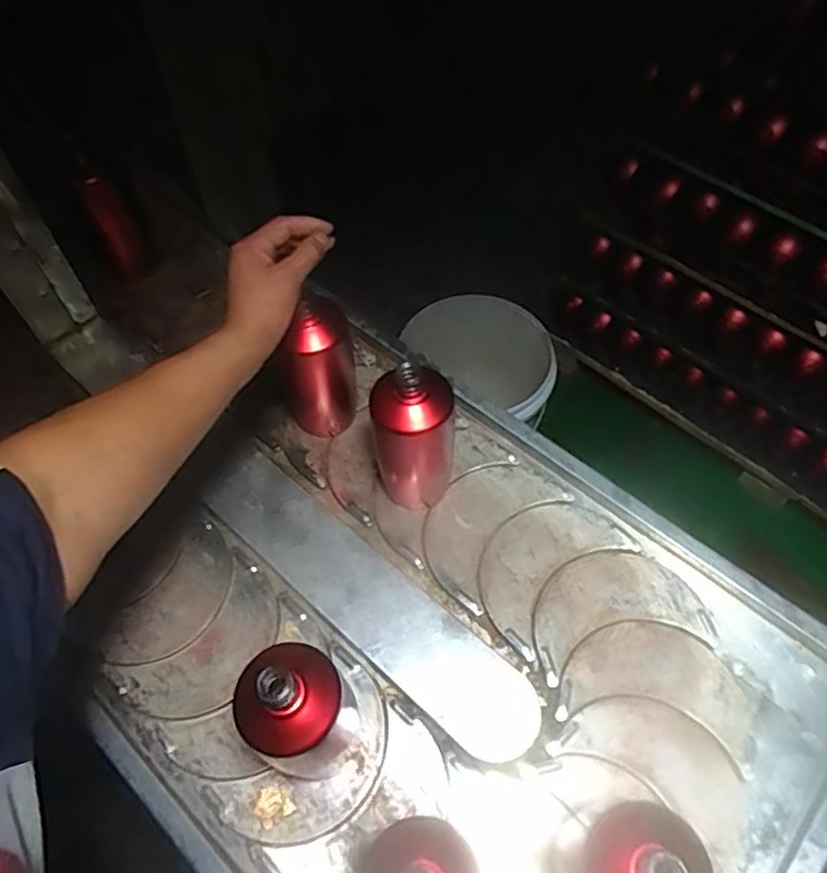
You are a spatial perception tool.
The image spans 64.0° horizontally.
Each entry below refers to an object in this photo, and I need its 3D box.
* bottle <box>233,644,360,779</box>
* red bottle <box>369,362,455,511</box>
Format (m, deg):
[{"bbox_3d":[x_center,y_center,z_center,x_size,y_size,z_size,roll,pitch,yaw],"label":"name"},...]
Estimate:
[{"bbox_3d":[-0.090,0.228,0.538,0.071,0.202,0.074,7,56,6],"label":"bottle"},{"bbox_3d":[0.001,-0.005,0.681,0.080,0.199,0.071,2,56,2],"label":"red bottle"}]

